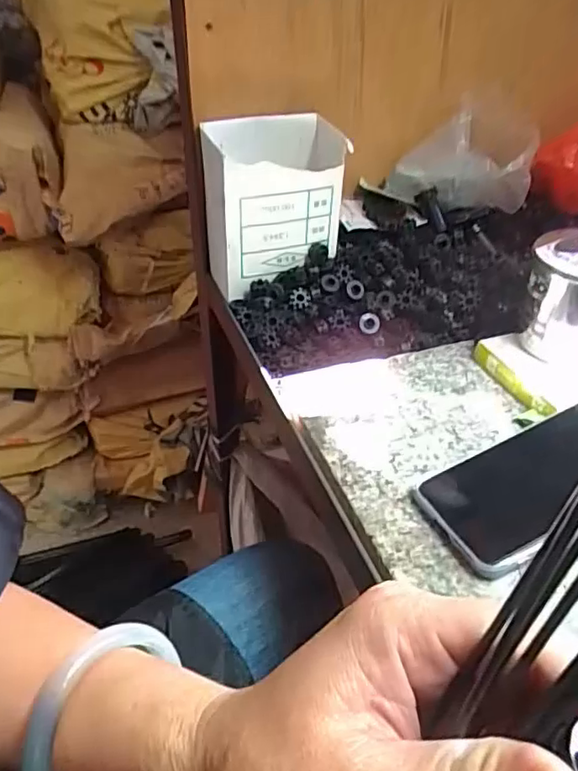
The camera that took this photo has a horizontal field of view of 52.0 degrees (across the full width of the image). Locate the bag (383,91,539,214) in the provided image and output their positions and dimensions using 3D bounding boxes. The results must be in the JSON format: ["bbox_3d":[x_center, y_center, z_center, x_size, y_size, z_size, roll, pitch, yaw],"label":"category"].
[{"bbox_3d":[0.167,-0.228,0.577,0.133,0.100,0.060,17,41,20],"label":"bag"}]

